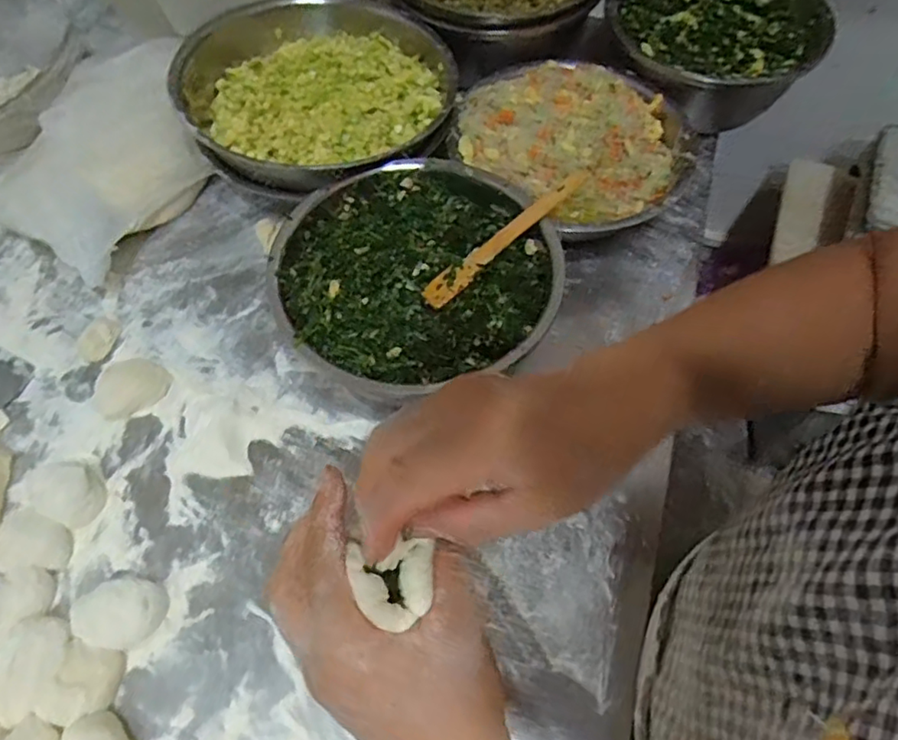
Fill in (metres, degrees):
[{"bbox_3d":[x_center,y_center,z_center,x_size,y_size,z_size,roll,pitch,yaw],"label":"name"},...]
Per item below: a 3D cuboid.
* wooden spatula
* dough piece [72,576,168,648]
[{"bbox_3d":[0.047,-0.119,0.548,0.175,0.004,0.022,-42,88,-4],"label":"wooden spatula"},{"bbox_3d":[-0.250,0.187,0.467,0.060,0.045,0.047,5,61,3],"label":"dough piece"}]

